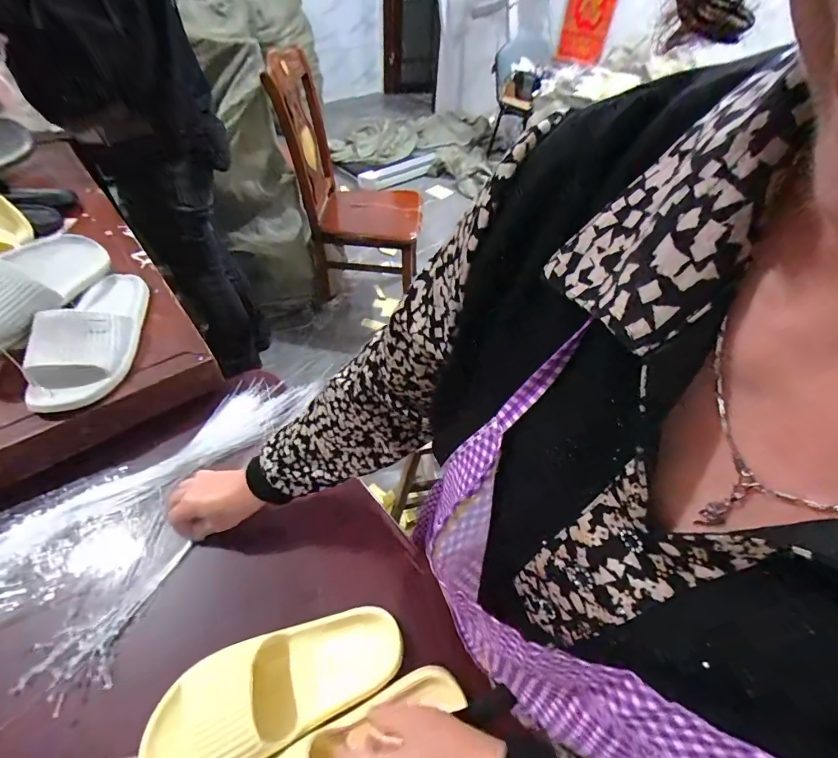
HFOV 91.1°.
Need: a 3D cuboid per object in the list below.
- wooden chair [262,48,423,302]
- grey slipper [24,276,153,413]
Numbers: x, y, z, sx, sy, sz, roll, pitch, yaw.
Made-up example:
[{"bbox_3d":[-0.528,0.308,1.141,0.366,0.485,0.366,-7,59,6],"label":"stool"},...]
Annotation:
[{"bbox_3d":[-0.244,-0.751,1.725,0.505,0.862,0.588,-1,49,-6],"label":"wooden chair"},{"bbox_3d":[-0.462,-0.083,0.599,0.098,0.072,0.273,3,48,-3],"label":"grey slipper"}]

